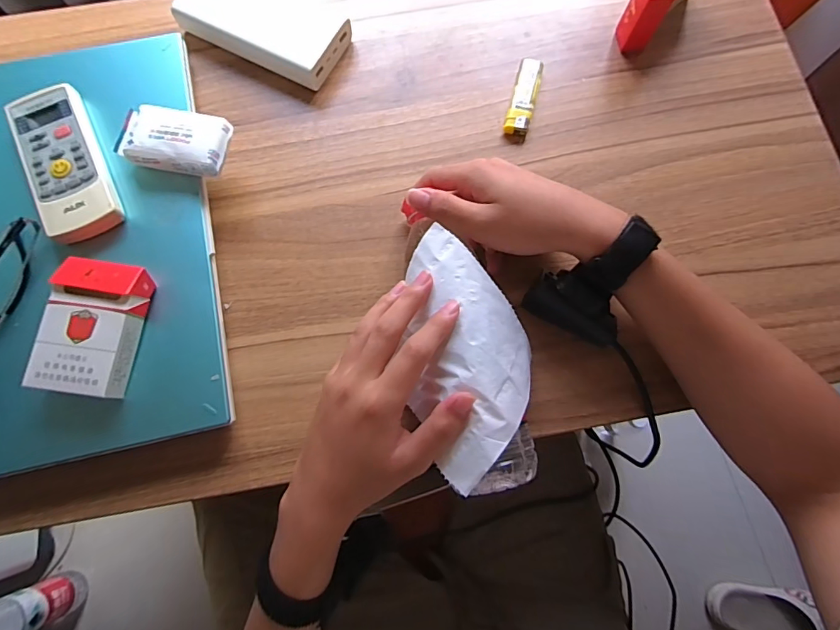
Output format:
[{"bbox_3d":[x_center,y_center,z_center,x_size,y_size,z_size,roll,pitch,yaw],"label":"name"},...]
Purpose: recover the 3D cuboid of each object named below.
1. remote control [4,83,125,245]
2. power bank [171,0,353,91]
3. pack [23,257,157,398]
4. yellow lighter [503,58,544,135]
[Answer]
[{"bbox_3d":[-0.288,-0.122,0.362,0.055,0.020,0.132,-25,78,-6],"label":"remote control"},{"bbox_3d":[-0.145,-0.279,0.425,0.152,0.025,0.081,28,78,6],"label":"power bank"},{"bbox_3d":[-0.239,0.009,0.328,0.057,0.028,0.094,7,77,2],"label":"pack"},{"bbox_3d":[0.096,-0.201,0.412,0.022,0.014,0.076,15,77,4],"label":"yellow lighter"}]

